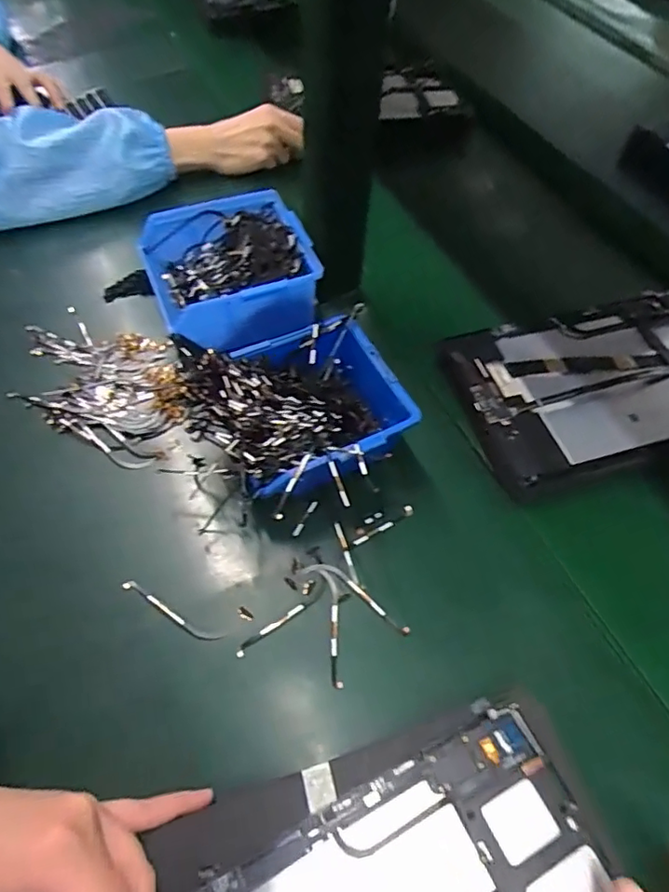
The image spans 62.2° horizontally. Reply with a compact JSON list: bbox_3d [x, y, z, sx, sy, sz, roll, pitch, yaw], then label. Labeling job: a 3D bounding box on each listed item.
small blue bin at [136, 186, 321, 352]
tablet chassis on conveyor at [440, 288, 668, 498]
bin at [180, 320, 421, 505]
[{"bbox_3d":[-0.093,-0.157,0.492,0.133,0.065,0.128,-19,60,-14],"label":"small blue bin"},{"bbox_3d":[0.227,-0.049,0.466,0.244,0.017,0.166,-14,59,-12],"label":"tablet chassis on conveyor"},{"bbox_3d":[-0.025,-0.024,0.419,0.142,0.069,0.133,-27,62,-19],"label":"bin"}]

